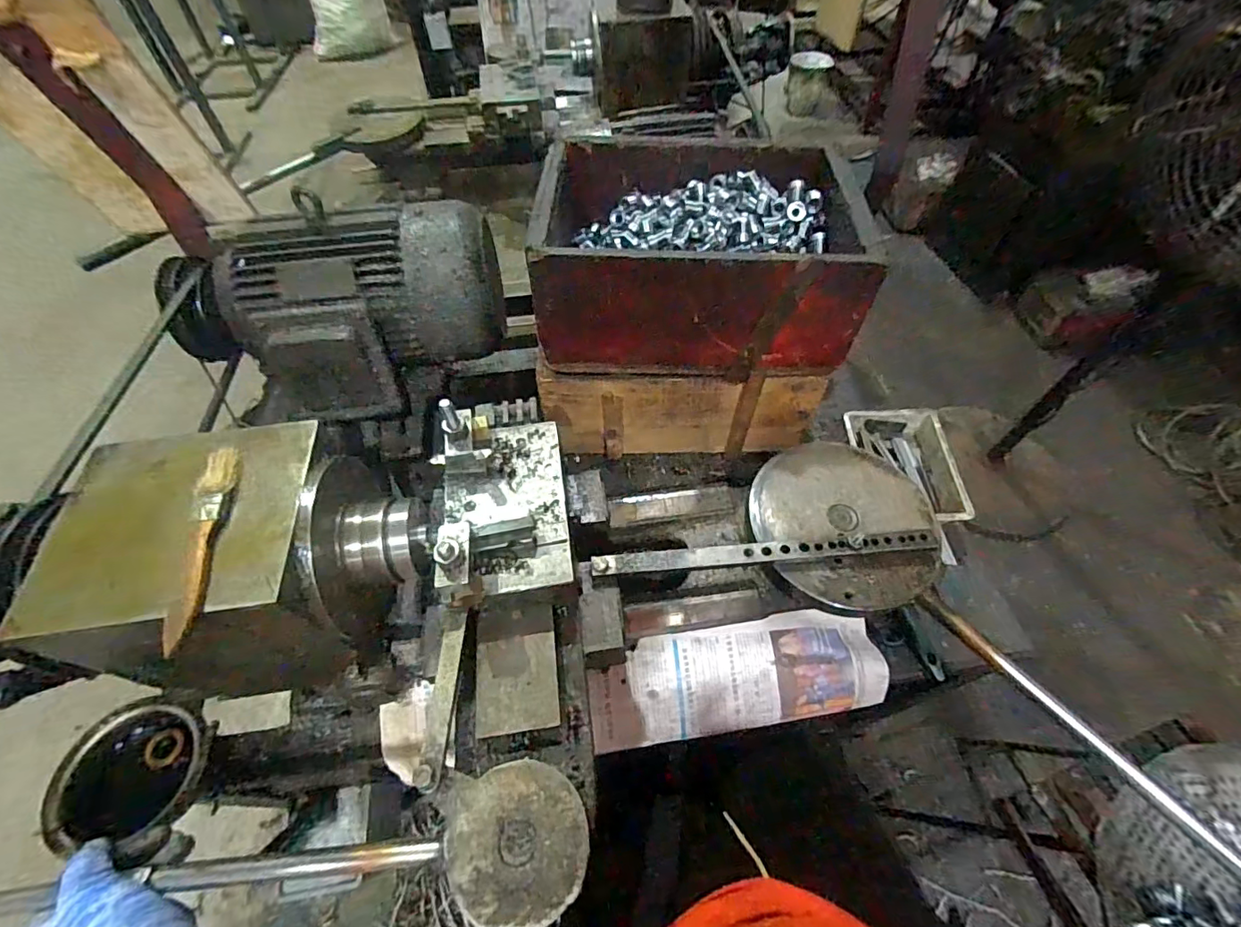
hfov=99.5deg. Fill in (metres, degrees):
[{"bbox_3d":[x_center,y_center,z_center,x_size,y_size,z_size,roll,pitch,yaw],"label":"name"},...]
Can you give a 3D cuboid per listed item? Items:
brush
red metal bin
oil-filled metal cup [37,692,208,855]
[{"bbox_3d":[-0.287,0.050,0.360,0.022,0.012,0.150,-9,55,-5],"label":"brush"},{"bbox_3d":[0.086,-0.248,0.627,0.343,0.151,0.240,1,55,2],"label":"red metal bin"},{"bbox_3d":[-0.468,0.297,0.514,0.126,0.054,0.116,0,55,1],"label":"oil-filled metal cup"}]

